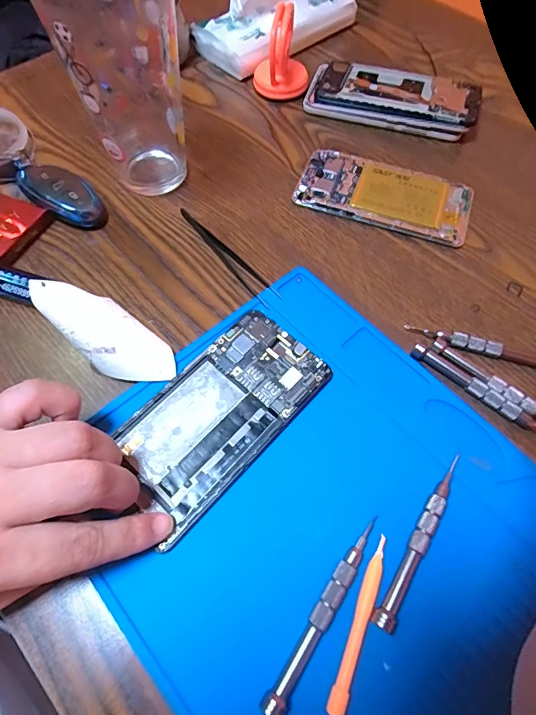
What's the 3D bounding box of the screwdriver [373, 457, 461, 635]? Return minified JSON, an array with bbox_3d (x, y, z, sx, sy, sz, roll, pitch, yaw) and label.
[{"bbox_3d":[0.085,0.098,0.222,0.013,0.006,0.100,32,66,14],"label":"screwdriver"}]

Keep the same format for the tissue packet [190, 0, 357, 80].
[{"bbox_3d":[0.007,-0.361,0.431,0.078,0.062,0.179,41,69,18],"label":"tissue packet"}]

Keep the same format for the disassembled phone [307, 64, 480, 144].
[{"bbox_3d":[0.119,-0.252,0.395,0.155,0.024,0.076,16,63,7],"label":"disassembled phone"}]

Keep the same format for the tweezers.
[{"bbox_3d":[-0.030,-0.080,0.319,0.016,0.008,0.114,-33,68,-17],"label":"tweezers"}]

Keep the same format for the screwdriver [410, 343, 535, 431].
[{"bbox_3d":[0.136,0.022,0.263,0.097,0.008,0.010,39,68,17],"label":"screwdriver"}]

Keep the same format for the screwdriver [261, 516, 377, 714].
[{"bbox_3d":[0.029,0.127,0.207,0.010,0.007,0.100,32,66,14],"label":"screwdriver"}]

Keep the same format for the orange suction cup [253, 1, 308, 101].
[{"bbox_3d":[0.013,-0.287,0.389,0.050,0.067,0.044,0,63,-1],"label":"orange suction cup"}]

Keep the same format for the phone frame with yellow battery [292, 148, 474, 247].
[{"bbox_3d":[0.098,-0.136,0.344,0.141,0.012,0.067,19,64,9],"label":"phone frame with yellow battery"}]

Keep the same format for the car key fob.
[{"bbox_3d":[-0.166,-0.131,0.332,0.075,0.022,0.040,41,69,18],"label":"car key fob"}]

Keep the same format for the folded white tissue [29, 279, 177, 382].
[{"bbox_3d":[-0.102,-0.015,0.260,0.094,0.015,0.037,37,63,-19],"label":"folded white tissue"}]

